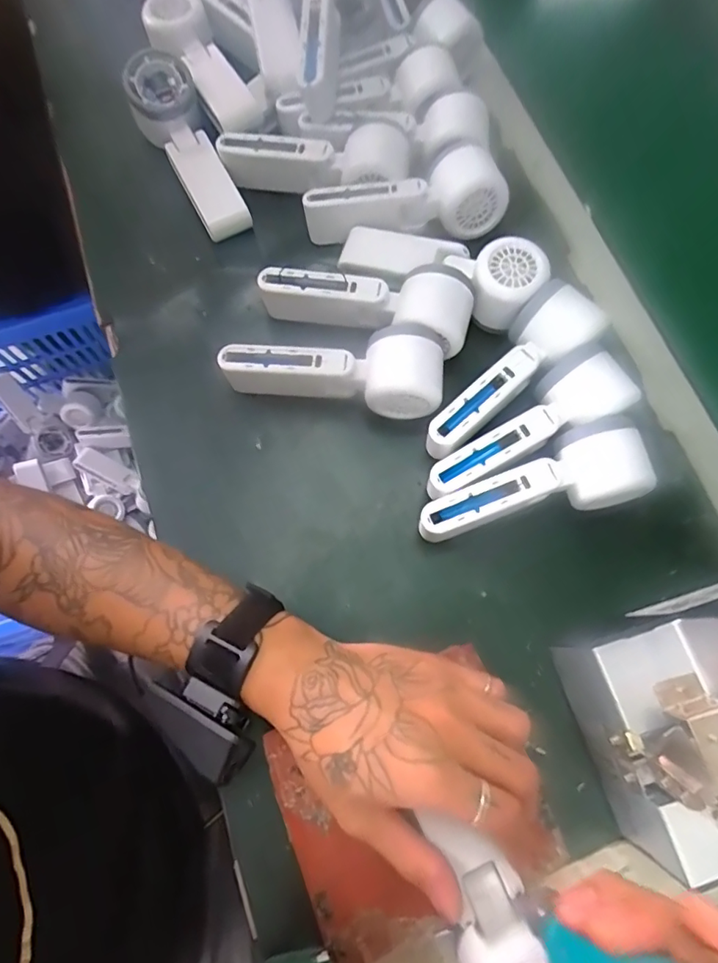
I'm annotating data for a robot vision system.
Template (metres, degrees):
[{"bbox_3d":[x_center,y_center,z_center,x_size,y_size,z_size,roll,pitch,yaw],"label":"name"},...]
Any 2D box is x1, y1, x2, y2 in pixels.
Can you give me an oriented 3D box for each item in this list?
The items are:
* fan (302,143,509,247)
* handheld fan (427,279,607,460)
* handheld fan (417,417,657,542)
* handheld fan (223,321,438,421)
[{"bbox_3d":[0.039,-0.233,0.436,0.165,0.050,0.059,-12,73,-4],"label":"fan"},{"bbox_3d":[0.114,-0.076,0.398,0.055,0.058,0.161,42,77,12],"label":"handheld fan"},{"bbox_3d":[0.117,0.004,0.371,0.155,0.057,0.053,-13,73,-4],"label":"handheld fan"},{"bbox_3d":[-0.021,-0.084,0.399,0.167,0.065,0.048,7,73,2],"label":"handheld fan"}]

